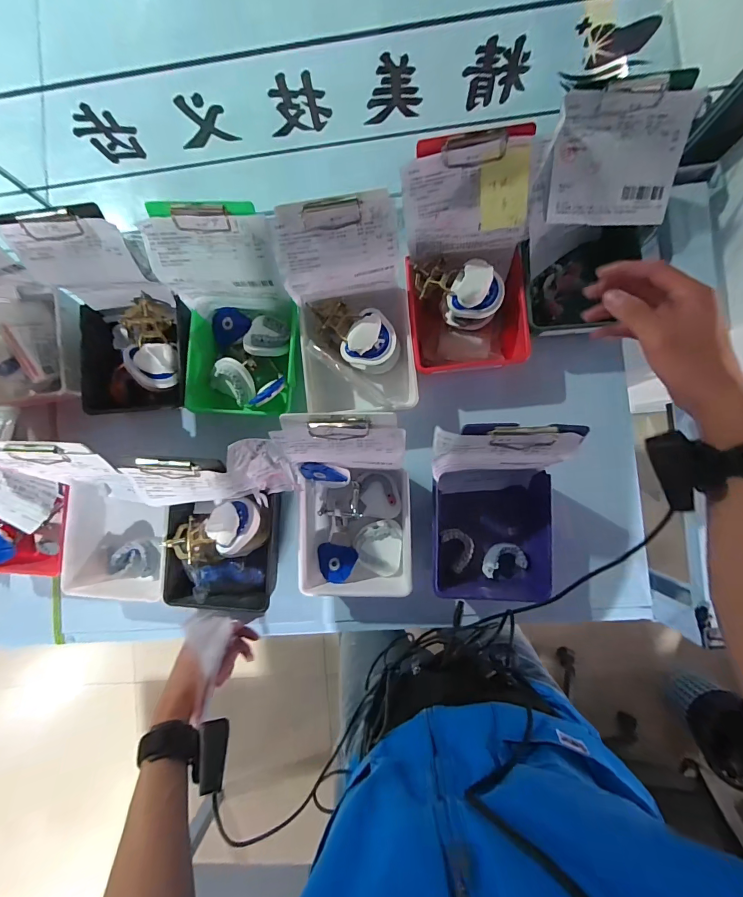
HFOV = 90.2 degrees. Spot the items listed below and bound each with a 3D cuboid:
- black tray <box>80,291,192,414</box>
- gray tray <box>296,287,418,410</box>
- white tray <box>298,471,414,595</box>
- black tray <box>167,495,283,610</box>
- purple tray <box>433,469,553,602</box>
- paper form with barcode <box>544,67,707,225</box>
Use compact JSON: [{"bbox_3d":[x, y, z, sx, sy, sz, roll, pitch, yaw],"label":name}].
[{"bbox_3d":[-0.341,-0.138,0.560,0.162,0.078,0.160,-7,87,6],"label":"black tray"},{"bbox_3d":[-0.017,-0.136,0.540,0.155,0.084,0.172,-5,88,6],"label":"gray tray"},{"bbox_3d":[-0.022,0.117,0.532,0.157,0.069,0.180,-2,88,6],"label":"white tray"},{"bbox_3d":[-0.213,0.147,0.539,0.152,0.070,0.161,-1,88,6],"label":"black tray"},{"bbox_3d":[0.163,0.116,0.516,0.152,0.064,0.164,1,88,6],"label":"purple tray"},{"bbox_3d":[0.267,-0.315,0.400,0.139,0.016,0.123,-3,124,-2],"label":"paper form with barcode"}]

